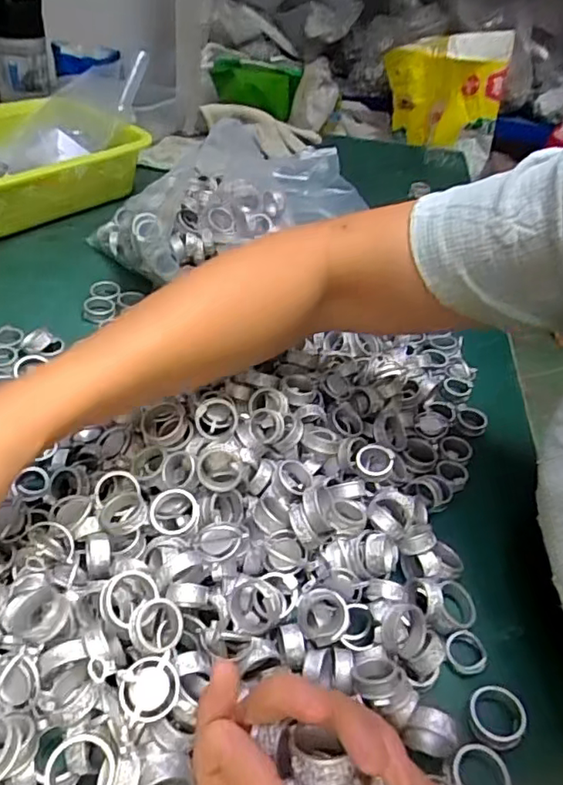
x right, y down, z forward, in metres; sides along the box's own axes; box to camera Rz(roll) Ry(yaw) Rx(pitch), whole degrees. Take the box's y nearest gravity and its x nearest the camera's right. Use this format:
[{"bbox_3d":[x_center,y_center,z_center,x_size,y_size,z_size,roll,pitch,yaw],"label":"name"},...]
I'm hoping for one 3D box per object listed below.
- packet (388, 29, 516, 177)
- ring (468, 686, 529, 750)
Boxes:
[{"bbox_3d":[0.436,-0.807,1.578,0.320,0.288,0.082,10,40,1],"label":"packet"},{"bbox_3d":[0.110,0.163,0.295,0.028,0.010,0.032,6,41,-1],"label":"ring"}]

